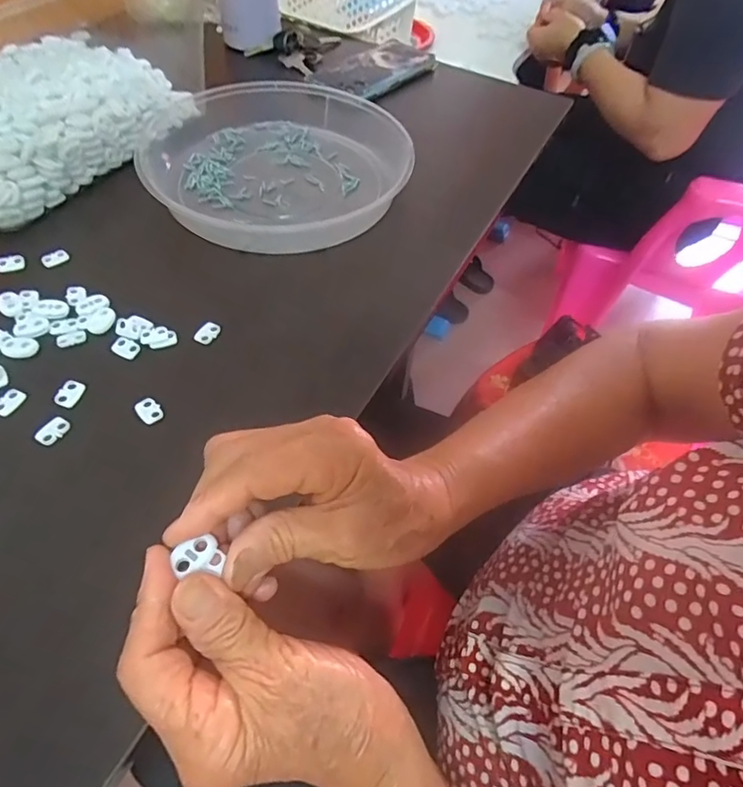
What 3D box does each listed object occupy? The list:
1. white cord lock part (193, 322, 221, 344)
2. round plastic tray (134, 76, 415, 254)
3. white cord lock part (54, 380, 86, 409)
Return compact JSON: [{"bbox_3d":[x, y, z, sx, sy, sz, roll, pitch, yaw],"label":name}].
[{"bbox_3d":[-0.117,-0.043,0.378,0.013,0.004,0.018,27,56,15],"label":"white cord lock part"},{"bbox_3d":[-0.078,-0.216,0.481,0.221,0.037,0.230,2,53,-3],"label":"round plastic tray"},{"bbox_3d":[-0.193,0.000,0.338,0.015,0.004,0.019,14,54,5],"label":"white cord lock part"}]

